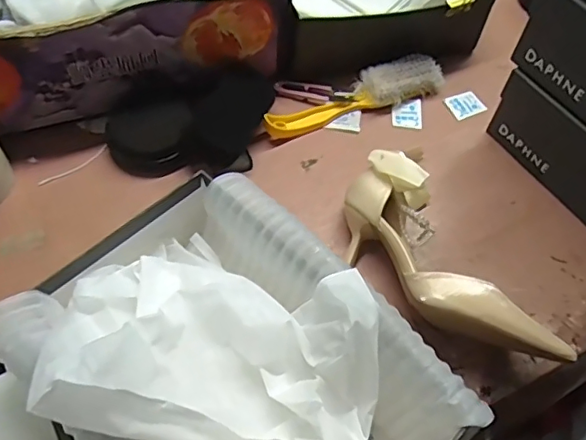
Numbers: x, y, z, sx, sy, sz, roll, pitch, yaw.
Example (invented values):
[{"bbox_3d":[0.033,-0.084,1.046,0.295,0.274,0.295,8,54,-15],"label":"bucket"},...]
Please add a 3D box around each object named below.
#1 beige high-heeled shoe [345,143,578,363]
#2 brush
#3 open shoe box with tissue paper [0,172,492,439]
[{"bbox_3d":[0.124,0.040,0.514,0.120,0.078,0.244,-17,60,-14],"label":"beige high-heeled shoe"},{"bbox_3d":[0.071,-0.145,0.658,0.224,0.034,0.049,-20,61,-16],"label":"brush"},{"bbox_3d":[-0.044,0.110,0.418,0.298,0.143,0.226,41,63,20],"label":"open shoe box with tissue paper"}]

